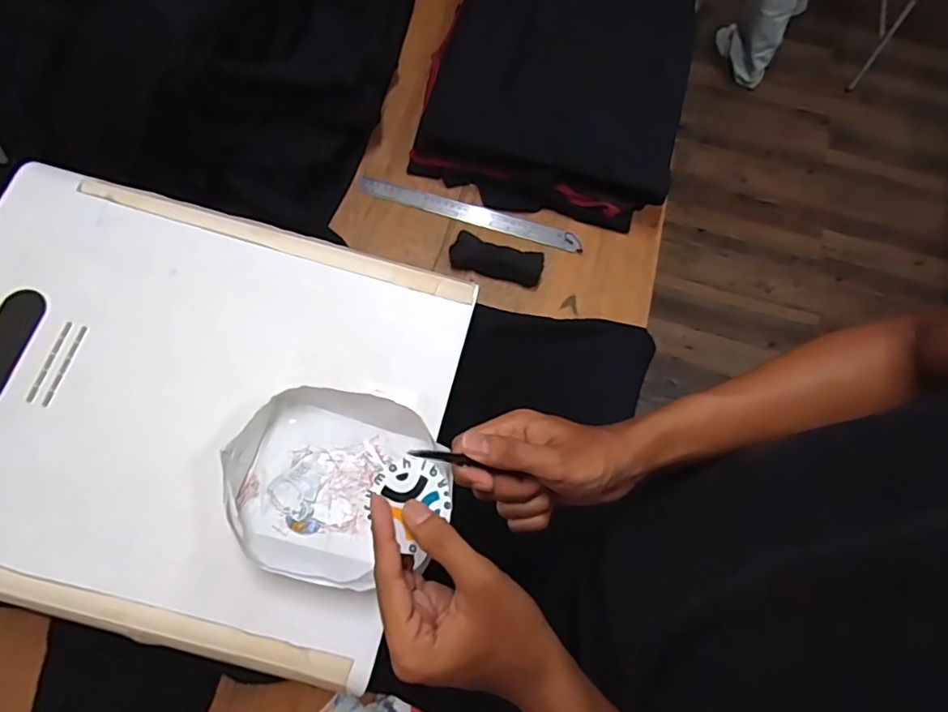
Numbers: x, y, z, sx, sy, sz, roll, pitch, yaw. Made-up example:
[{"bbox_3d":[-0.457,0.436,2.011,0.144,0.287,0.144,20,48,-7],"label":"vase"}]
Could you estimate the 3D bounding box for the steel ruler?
[{"bbox_3d":[-0.006,-0.203,0.807,0.323,0.006,0.033,18,75,3],"label":"steel ruler"}]

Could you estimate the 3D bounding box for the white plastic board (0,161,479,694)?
[{"bbox_3d":[-0.287,0.038,0.537,0.495,0.029,0.397,14,72,3],"label":"white plastic board"}]

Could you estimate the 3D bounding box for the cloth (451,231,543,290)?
[{"bbox_3d":[0.032,-0.134,0.771,0.124,0.028,0.045,14,71,1],"label":"cloth"}]

